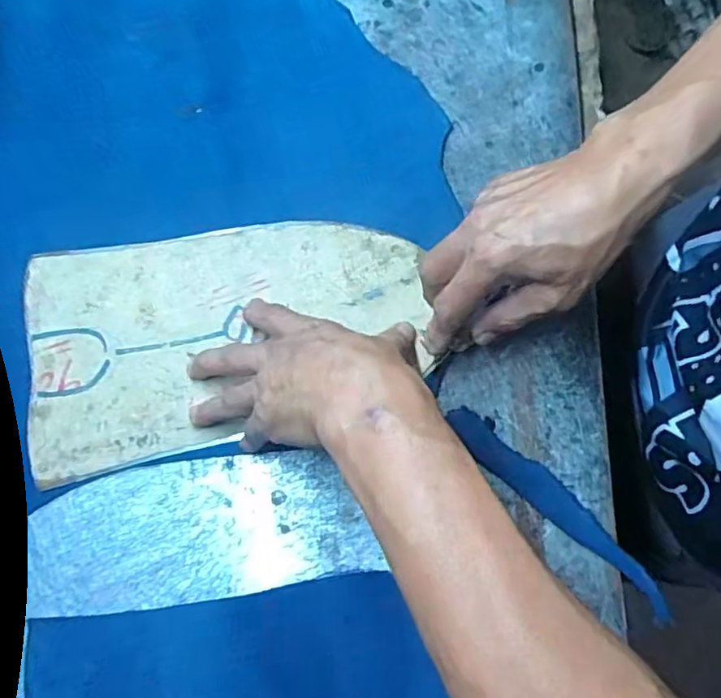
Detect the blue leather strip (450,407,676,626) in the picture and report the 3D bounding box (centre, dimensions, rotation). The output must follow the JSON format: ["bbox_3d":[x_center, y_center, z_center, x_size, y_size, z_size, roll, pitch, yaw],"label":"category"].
[{"bbox_3d":[0.123,0.098,0.382,0.025,0.011,0.169,-43,77,-10],"label":"blue leather strip"}]

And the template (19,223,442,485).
[{"bbox_3d":[-0.093,-0.012,0.425,0.273,0.007,0.157,-10,73,-1],"label":"template"}]

